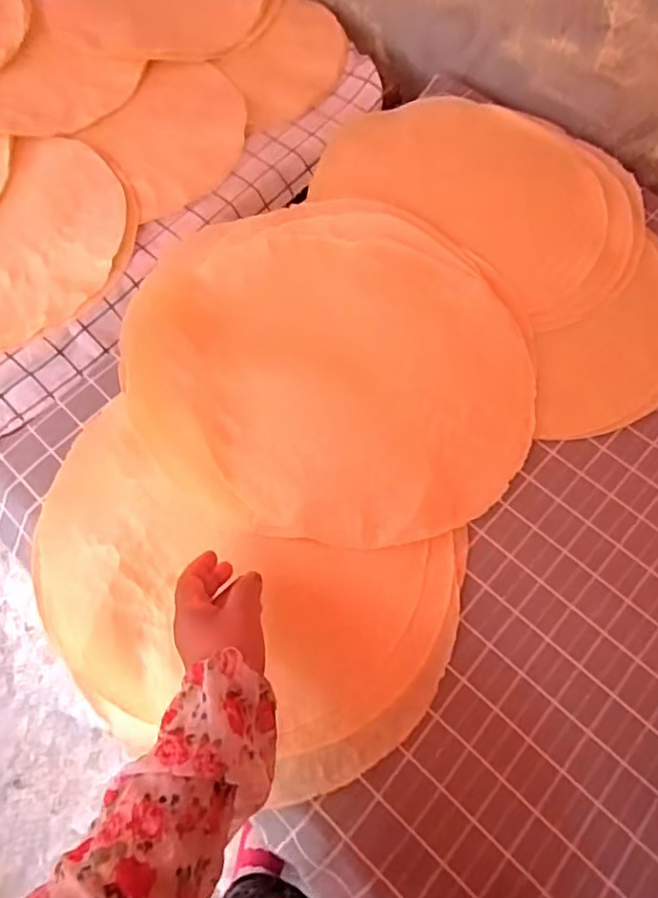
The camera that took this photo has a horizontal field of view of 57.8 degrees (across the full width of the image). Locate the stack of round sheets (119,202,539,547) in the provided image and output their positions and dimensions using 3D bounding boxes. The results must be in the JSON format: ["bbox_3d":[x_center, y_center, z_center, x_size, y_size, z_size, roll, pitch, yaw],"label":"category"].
[{"bbox_3d":[0.005,-0.101,0.635,0.416,0.060,0.388,5,65,3],"label":"stack of round sheets"}]

